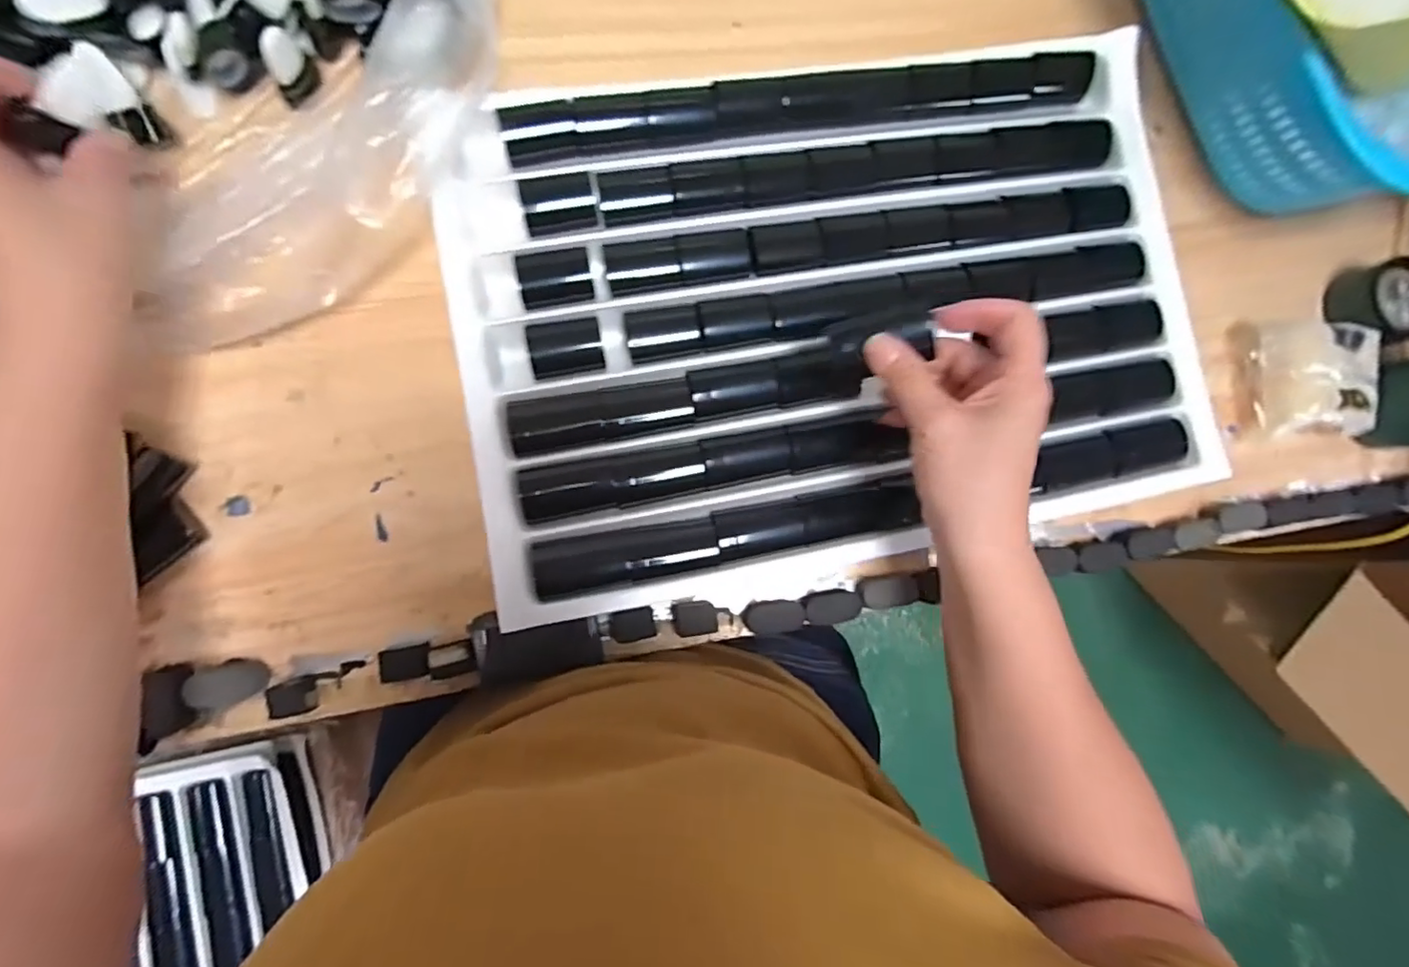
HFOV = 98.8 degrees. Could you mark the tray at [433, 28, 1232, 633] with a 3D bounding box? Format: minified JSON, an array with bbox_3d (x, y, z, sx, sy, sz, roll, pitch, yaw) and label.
[{"bbox_3d":[0.095,-0.118,0.406,0.498,0.021,0.330,-12,88,-9],"label":"tray"}]

